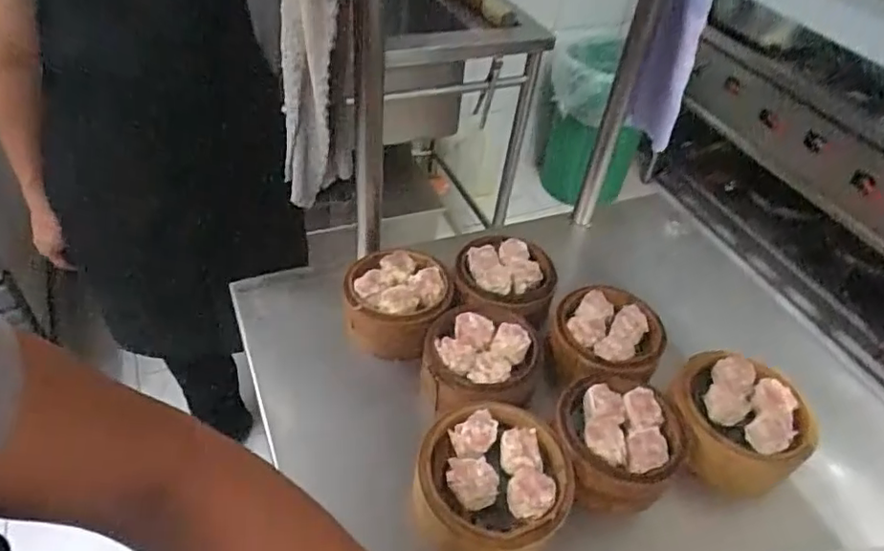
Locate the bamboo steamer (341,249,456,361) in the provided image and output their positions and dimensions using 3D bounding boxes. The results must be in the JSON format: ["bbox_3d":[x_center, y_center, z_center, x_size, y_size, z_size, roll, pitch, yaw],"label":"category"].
[{"bbox_3d":[-0.052,0.029,0.728,0.118,0.069,0.118,11,44,4],"label":"bamboo steamer"}]

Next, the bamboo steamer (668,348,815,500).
[{"bbox_3d":[0.314,0.159,0.648,0.138,0.076,0.123,14,44,8],"label":"bamboo steamer"}]

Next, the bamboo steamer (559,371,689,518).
[{"bbox_3d":[0.177,0.166,0.614,0.121,0.068,0.117,7,43,1],"label":"bamboo steamer"}]

